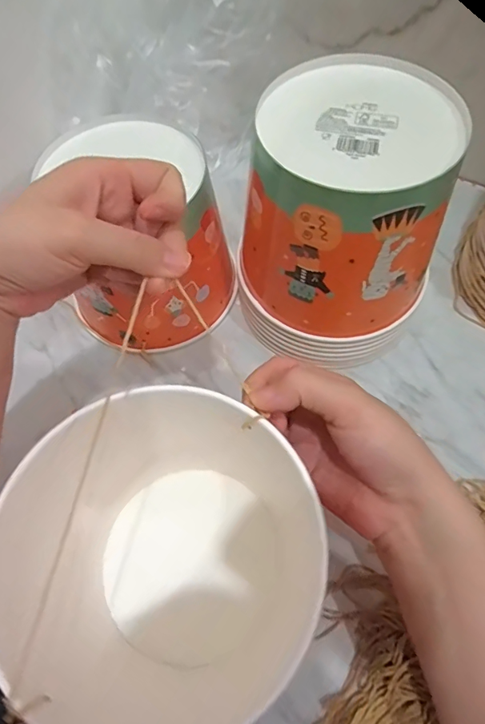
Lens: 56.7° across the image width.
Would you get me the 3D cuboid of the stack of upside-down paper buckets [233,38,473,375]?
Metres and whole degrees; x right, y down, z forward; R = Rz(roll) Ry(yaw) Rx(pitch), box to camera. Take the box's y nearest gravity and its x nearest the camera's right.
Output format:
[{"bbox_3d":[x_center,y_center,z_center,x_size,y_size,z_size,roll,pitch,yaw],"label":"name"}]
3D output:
[{"bbox_3d":[0.076,-0.094,0.346,0.140,0.189,0.142,27,68,16],"label":"stack of upside-down paper buckets"}]

